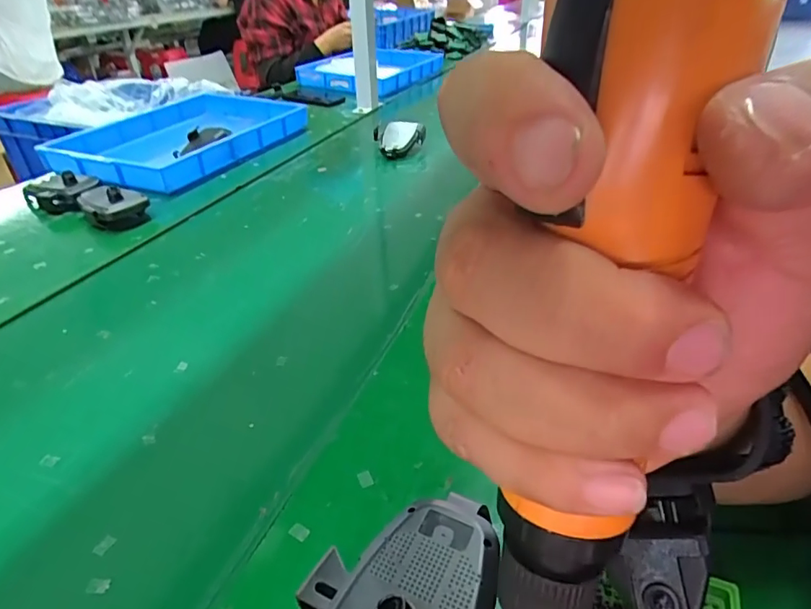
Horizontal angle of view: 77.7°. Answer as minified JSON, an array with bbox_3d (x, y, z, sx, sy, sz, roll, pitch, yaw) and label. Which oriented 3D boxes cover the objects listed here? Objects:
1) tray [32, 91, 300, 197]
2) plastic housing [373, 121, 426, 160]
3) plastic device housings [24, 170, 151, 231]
[{"bbox_3d":[-0.406,-0.304,0.925,0.304,0.070,0.393,19,39,26],"label":"tray"},{"bbox_3d":[-0.008,-0.290,0.906,0.088,0.055,0.068,-16,45,-20],"label":"plastic housing"},{"bbox_3d":[-0.458,-0.150,0.715,0.202,0.051,0.073,16,38,24],"label":"plastic device housings"}]

